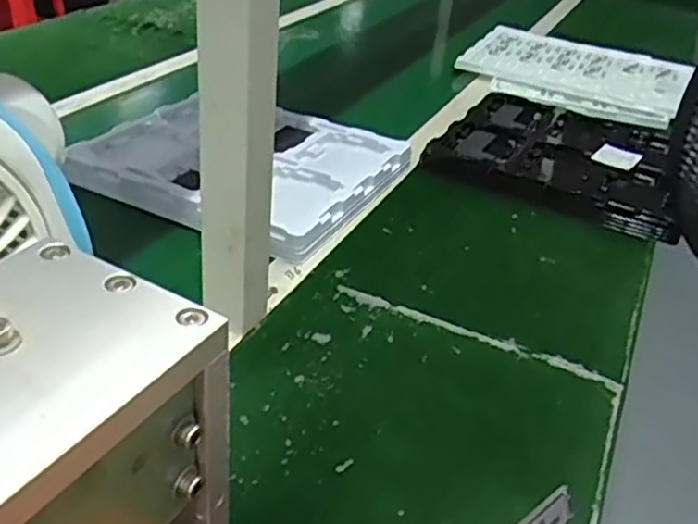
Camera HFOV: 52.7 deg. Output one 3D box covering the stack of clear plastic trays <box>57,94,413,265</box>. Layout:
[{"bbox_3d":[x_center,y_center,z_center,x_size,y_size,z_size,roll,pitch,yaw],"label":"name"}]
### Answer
[{"bbox_3d":[-0.127,-0.117,0.829,0.332,0.051,0.292,19,35,19],"label":"stack of clear plastic trays"}]

